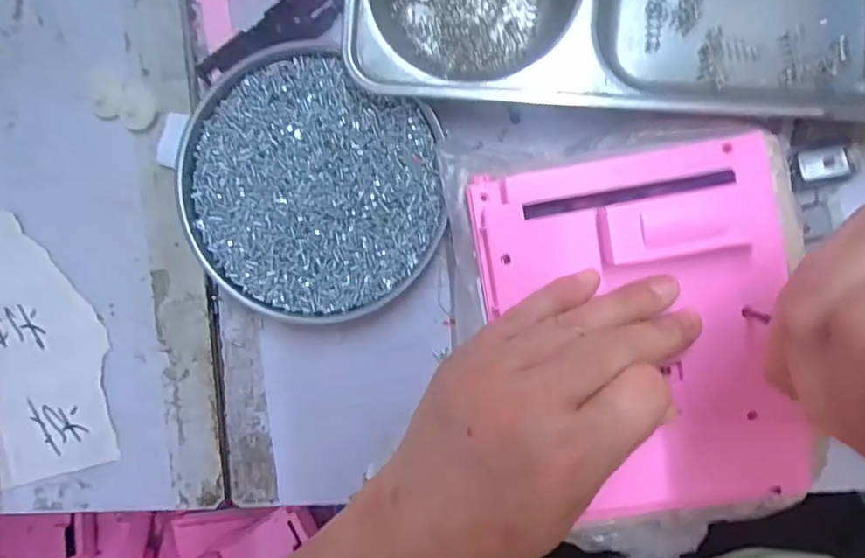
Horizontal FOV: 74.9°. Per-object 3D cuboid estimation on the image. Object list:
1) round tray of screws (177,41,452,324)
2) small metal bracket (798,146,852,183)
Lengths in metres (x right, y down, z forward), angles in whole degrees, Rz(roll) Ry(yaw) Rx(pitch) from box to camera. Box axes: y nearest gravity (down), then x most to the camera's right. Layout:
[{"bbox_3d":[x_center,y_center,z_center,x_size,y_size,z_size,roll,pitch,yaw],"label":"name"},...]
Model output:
[{"bbox_3d":[-0.061,-0.045,0.289,0.132,0.017,0.125,0,94,5],"label":"round tray of screws"},{"bbox_3d":[0.186,-0.055,0.271,0.017,0.012,0.014,-10,93,5],"label":"small metal bracket"}]

